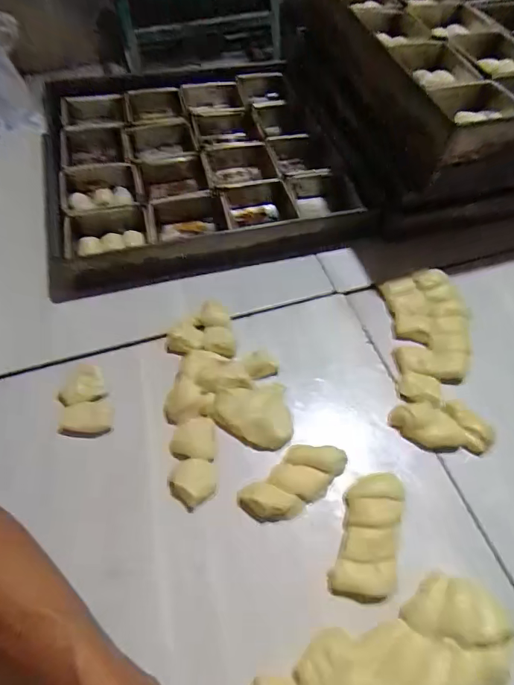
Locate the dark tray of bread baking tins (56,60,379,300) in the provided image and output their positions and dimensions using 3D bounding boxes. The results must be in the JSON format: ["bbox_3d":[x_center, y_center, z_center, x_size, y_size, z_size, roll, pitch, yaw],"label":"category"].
[{"bbox_3d":[-0.099,-0.287,0.690,0.430,0.074,0.443,-11,58,-7],"label":"dark tray of bread baking tins"}]

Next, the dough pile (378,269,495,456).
[{"bbox_3d":[0.215,0.010,0.526,0.105,0.023,0.243,4,57,5],"label":"dough pile"}]

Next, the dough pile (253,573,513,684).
[{"bbox_3d":[0.116,0.274,0.348,0.205,0.035,0.102,-26,61,-15],"label":"dough pile"}]

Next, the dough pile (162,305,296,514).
[{"bbox_3d":[-0.037,0.057,0.486,0.130,0.030,0.227,-8,58,-5],"label":"dough pile"}]

